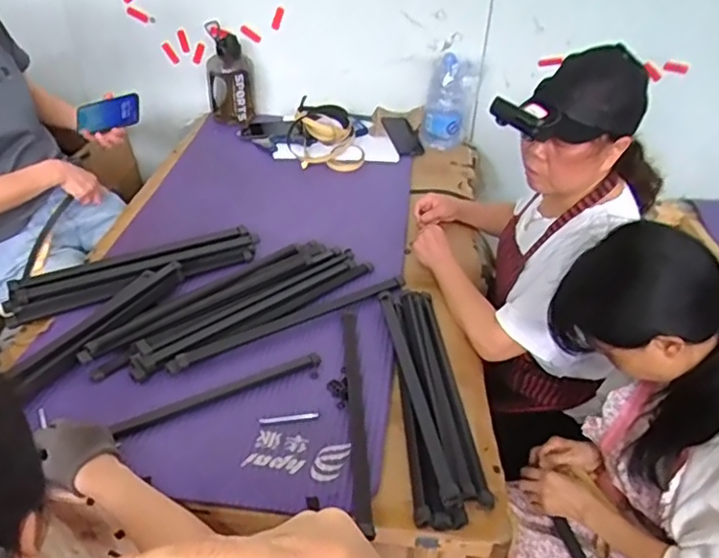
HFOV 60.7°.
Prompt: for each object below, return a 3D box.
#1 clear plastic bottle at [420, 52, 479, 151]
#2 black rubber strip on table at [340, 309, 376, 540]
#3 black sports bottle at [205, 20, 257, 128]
[{"bbox_3d":[0.253,-0.498,1.719,0.135,0.245,0.131,9,36,8],"label":"clear plastic bottle"},{"bbox_3d":[-0.004,0.183,0.932,0.027,0.011,0.448,-1,36,-5],"label":"black rubber strip on table"},{"bbox_3d":[-0.365,-0.575,1.747,0.135,0.245,0.155,-6,37,-12],"label":"black sports bottle"}]

